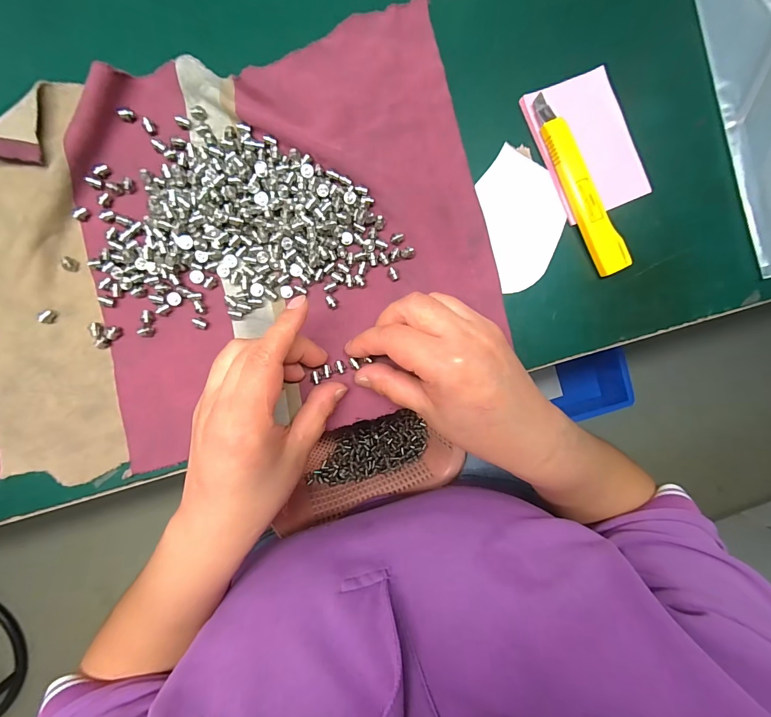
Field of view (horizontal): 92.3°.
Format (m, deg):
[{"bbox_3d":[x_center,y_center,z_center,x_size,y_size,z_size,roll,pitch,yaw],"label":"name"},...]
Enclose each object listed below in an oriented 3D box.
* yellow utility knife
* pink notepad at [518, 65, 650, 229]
[{"bbox_3d":[0.134,-0.120,0.256,0.019,0.013,0.128,-26,94,-4],"label":"yellow utility knife"},{"bbox_3d":[0.142,-0.152,0.266,0.067,0.011,0.096,-23,93,-4],"label":"pink notepad"}]

